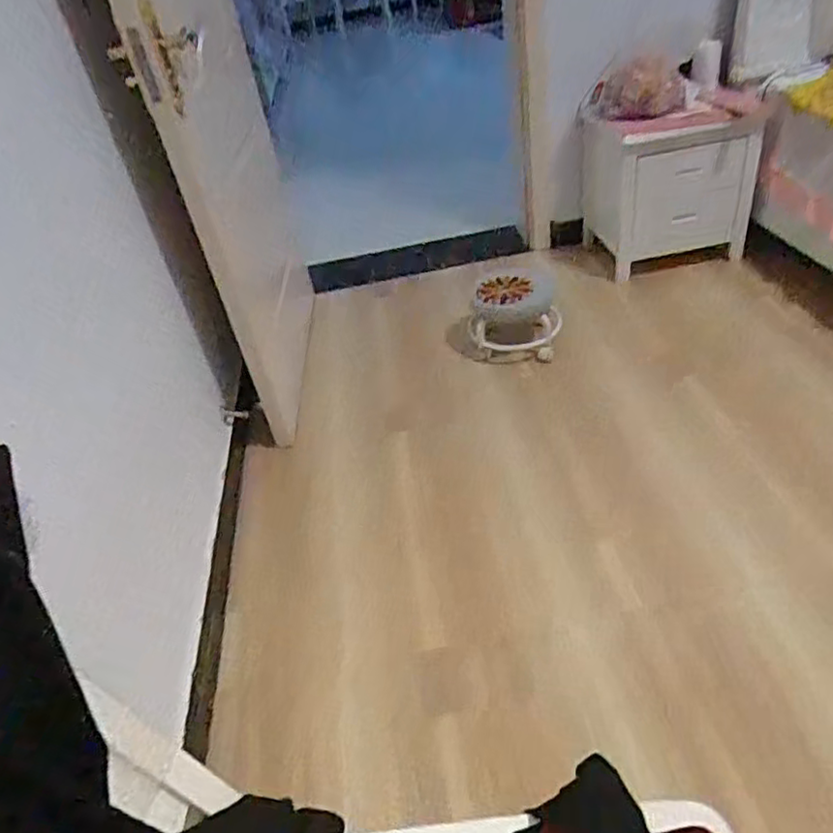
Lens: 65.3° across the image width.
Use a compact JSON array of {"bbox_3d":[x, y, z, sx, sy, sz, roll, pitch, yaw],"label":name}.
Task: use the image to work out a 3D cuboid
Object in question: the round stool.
[{"bbox_3d":[0.302,-0.303,1.948,0.250,0.213,0.309,5,42,14],"label":"round stool"}]

